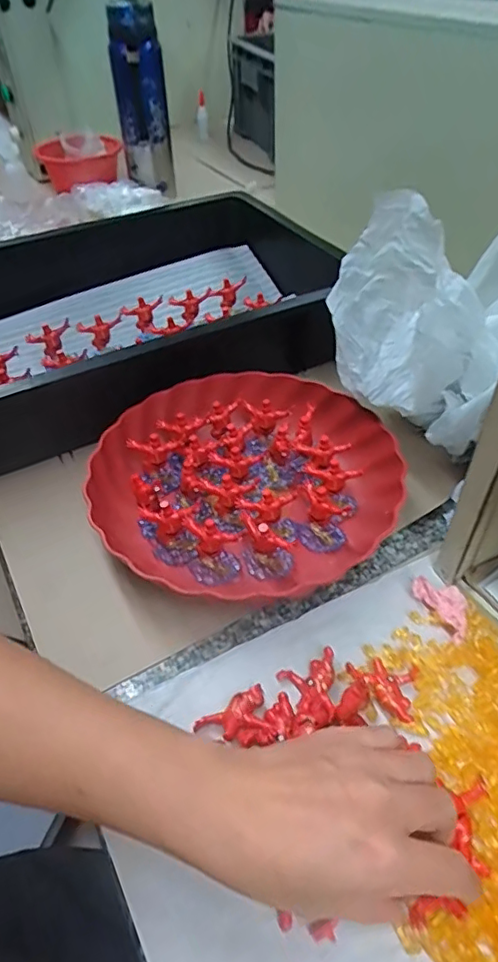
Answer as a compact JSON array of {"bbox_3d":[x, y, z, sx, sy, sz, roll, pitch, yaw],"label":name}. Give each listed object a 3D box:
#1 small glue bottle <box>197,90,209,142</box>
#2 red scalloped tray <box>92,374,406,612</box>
[{"bbox_3d":[-0.096,-0.745,1.149,0.023,0.088,0.032,-7,46,-3],"label":"small glue bottle"},{"bbox_3d":[-0.003,0.000,0.463,0.239,0.049,0.231,-9,46,-5],"label":"red scalloped tray"}]

